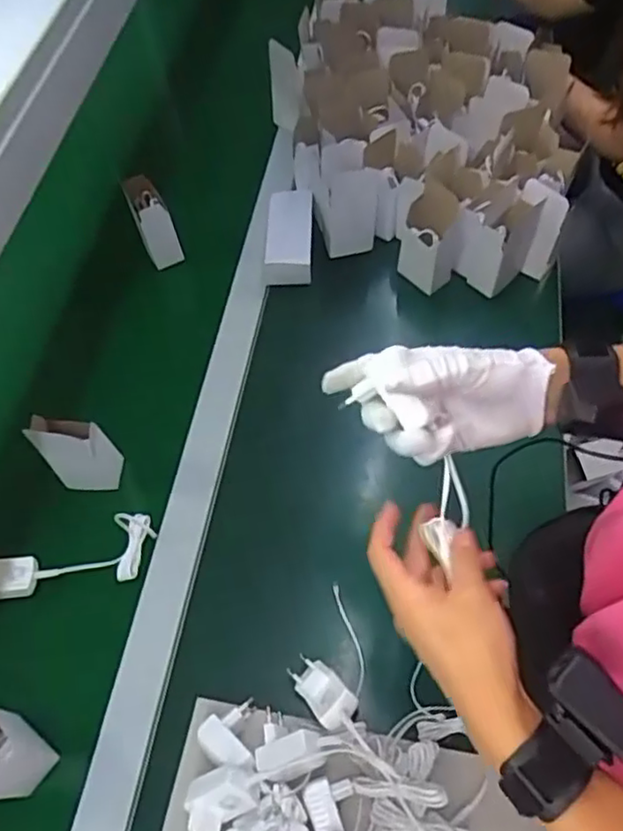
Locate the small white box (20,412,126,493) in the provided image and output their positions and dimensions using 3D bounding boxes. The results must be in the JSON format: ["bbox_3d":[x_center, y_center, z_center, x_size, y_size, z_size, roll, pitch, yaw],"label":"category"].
[{"bbox_3d":[-0.266,0.035,0.731,0.078,0.131,0.052,-6,59,0],"label":"small white box"}]

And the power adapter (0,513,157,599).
[{"bbox_3d":[-0.265,0.159,0.708,0.197,0.050,0.063,-14,59,-5],"label":"power adapter"}]

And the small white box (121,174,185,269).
[{"bbox_3d":[-0.223,-0.272,0.916,0.049,0.112,0.067,-25,61,-11],"label":"small white box"}]

